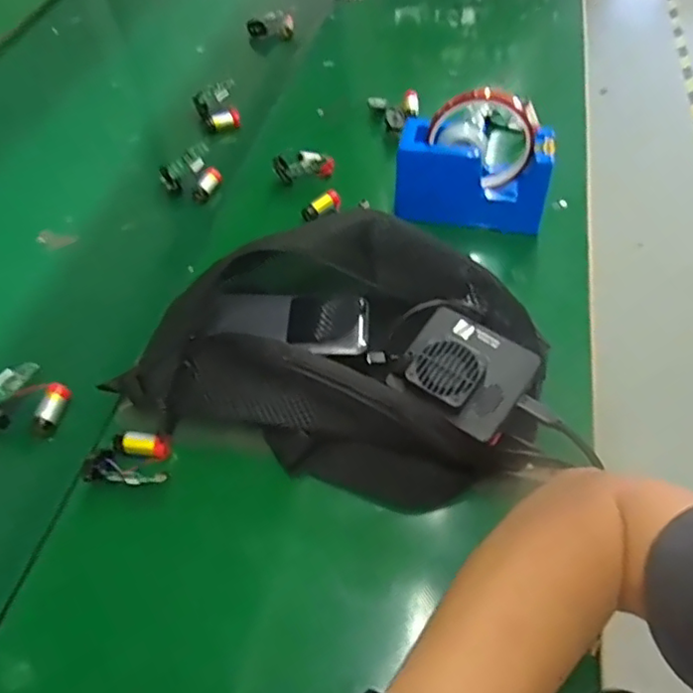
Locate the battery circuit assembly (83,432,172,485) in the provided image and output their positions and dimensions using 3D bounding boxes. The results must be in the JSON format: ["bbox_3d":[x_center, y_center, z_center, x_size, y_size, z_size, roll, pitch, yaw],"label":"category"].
[{"bbox_3d":[-0.145,0.075,0.404,0.049,0.018,0.039,0,52,1],"label":"battery circuit assembly"}]

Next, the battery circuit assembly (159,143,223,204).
[{"bbox_3d":[-0.154,-0.167,0.598,0.055,0.012,0.049,-29,91,1],"label":"battery circuit assembly"}]

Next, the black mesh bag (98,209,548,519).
[{"bbox_3d":[-0.004,-0.008,0.419,0.283,0.089,0.183,16,54,12],"label":"black mesh bag"}]

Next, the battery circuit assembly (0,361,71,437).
[{"bbox_3d":[-0.237,0.037,0.440,0.052,0.022,0.054,4,53,3],"label":"battery circuit assembly"}]

